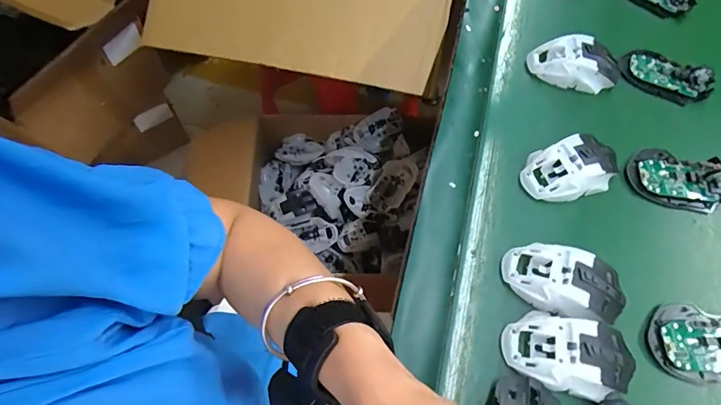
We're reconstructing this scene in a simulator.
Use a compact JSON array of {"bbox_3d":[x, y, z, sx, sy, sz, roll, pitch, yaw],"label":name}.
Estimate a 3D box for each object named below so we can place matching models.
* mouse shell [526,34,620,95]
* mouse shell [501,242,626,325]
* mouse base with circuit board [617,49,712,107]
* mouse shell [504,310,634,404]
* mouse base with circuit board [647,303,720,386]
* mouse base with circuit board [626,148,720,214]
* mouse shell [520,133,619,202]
[{"bbox_3d":[0.286,-0.186,0.550,0.119,0.040,0.066,16,64,4],"label":"mouse shell"},{"bbox_3d":[0.202,0.080,0.414,0.114,0.041,0.064,18,64,5],"label":"mouse shell"},{"bbox_3d":[0.411,-0.174,0.560,0.115,0.029,0.062,22,64,7],"label":"mouse base with circuit board"},{"bbox_3d":[0.193,0.139,0.383,0.117,0.039,0.065,14,64,3],"label":"mouse shell"},{"bbox_3d":[0.341,0.136,0.400,0.111,0.031,0.073,5,64,-1],"label":"mouse base with circuit board"},{"bbox_3d":[0.374,-0.030,0.485,0.116,0.030,0.073,12,64,2],"label":"mouse base with circuit board"},{"bbox_3d":[0.244,-0.038,0.475,0.118,0.040,0.066,-16,66,-11],"label":"mouse shell"}]

